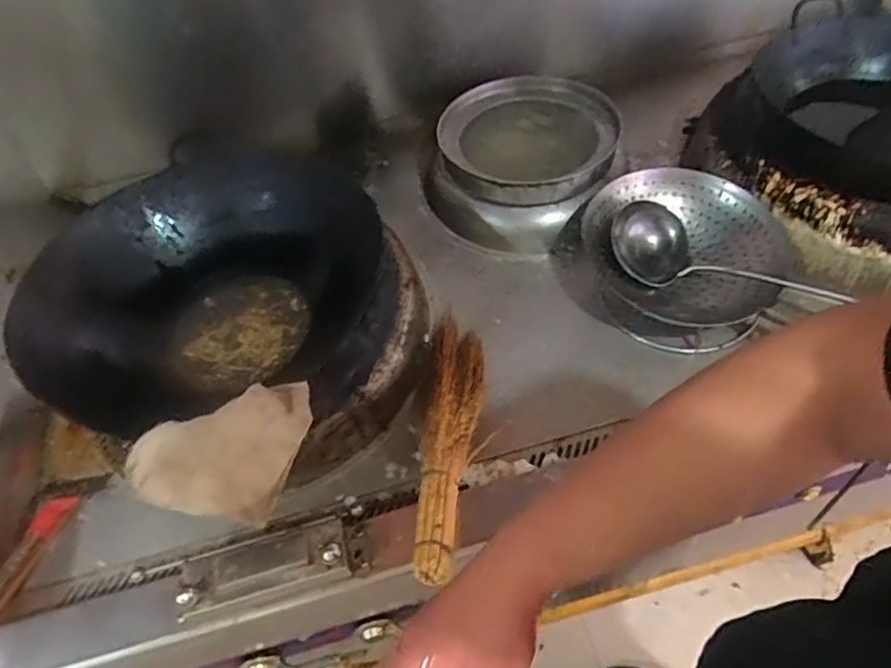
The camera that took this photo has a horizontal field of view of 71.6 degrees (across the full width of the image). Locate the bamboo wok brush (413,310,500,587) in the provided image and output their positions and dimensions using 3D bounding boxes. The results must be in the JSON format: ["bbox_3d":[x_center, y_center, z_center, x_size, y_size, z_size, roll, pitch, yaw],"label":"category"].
[{"bbox_3d":[0.006,0.130,0.808,0.082,0.065,0.415,1,38,7],"label":"bamboo wok brush"}]

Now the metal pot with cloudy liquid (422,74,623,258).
[{"bbox_3d":[0.127,-0.319,1.123,0.320,0.165,0.338,-3,51,4],"label":"metal pot with cloudy liquid"}]

